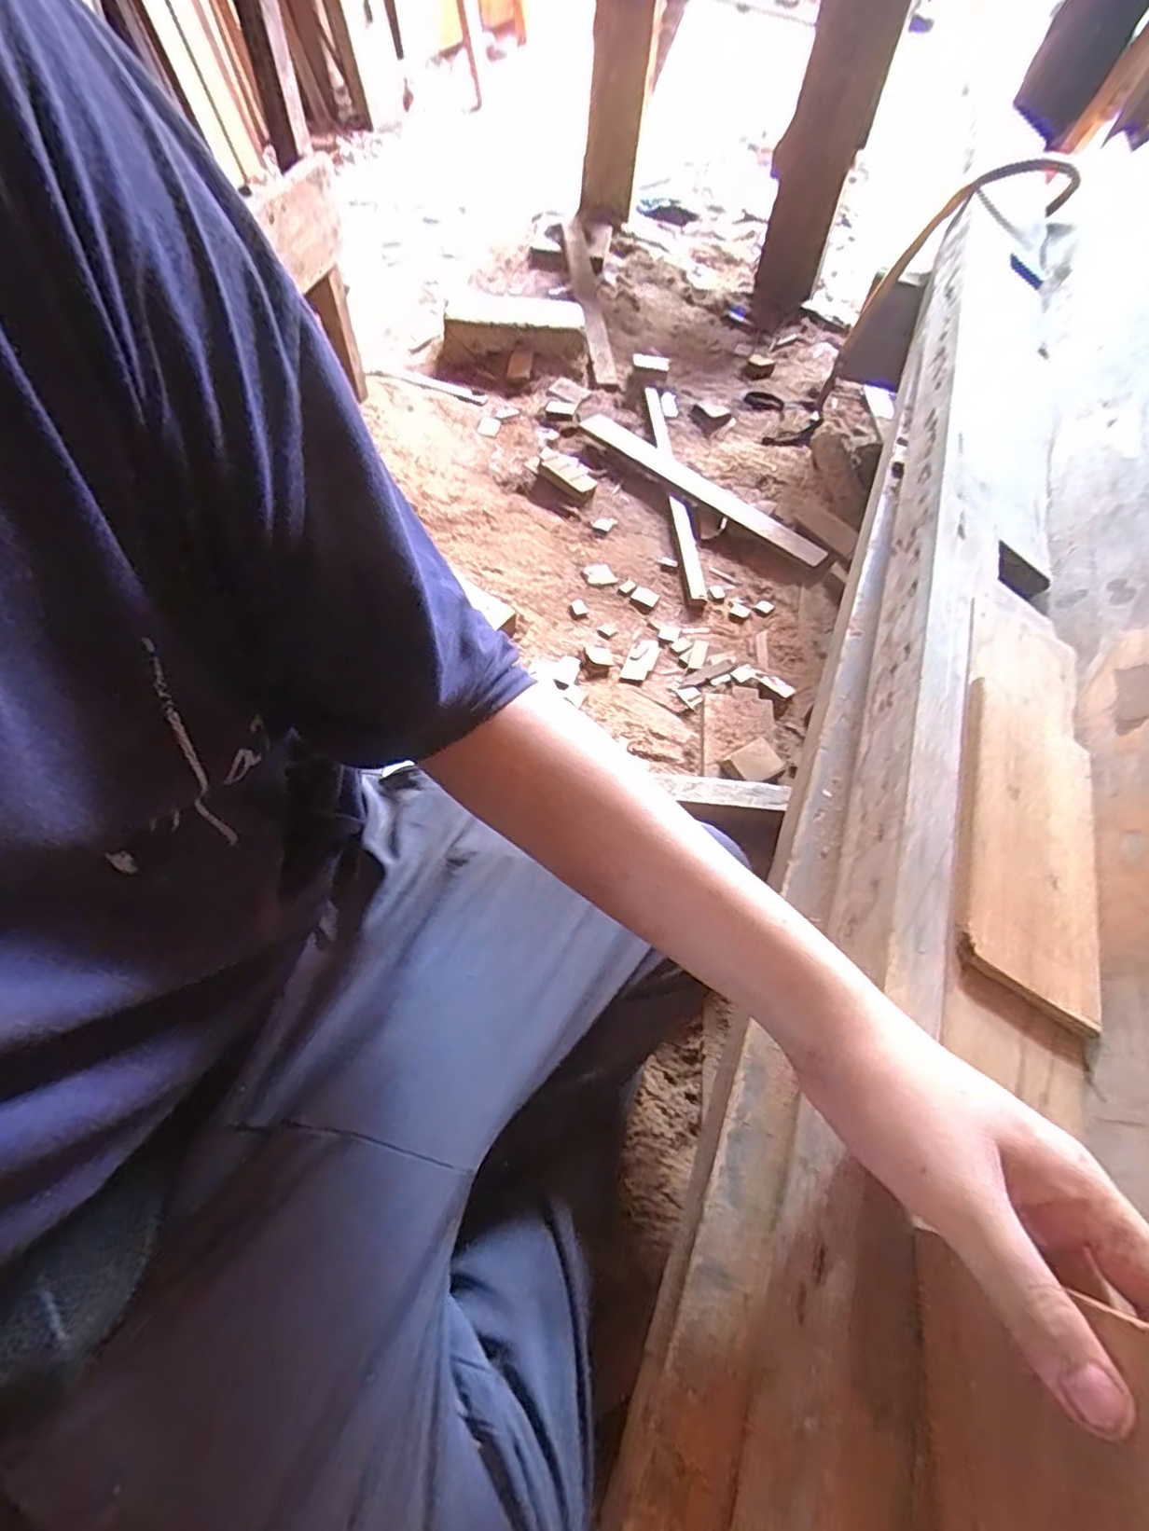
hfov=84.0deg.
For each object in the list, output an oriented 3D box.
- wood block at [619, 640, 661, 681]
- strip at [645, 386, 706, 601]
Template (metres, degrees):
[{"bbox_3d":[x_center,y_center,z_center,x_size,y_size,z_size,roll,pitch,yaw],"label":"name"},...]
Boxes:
[{"bbox_3d":[0.096,-0.152,0.919,0.040,0.010,0.076,22,61,8],"label":"wood block"},{"bbox_3d":[0.174,-0.511,1.129,0.031,0.019,0.597,-2,61,-5],"label":"strip"}]

